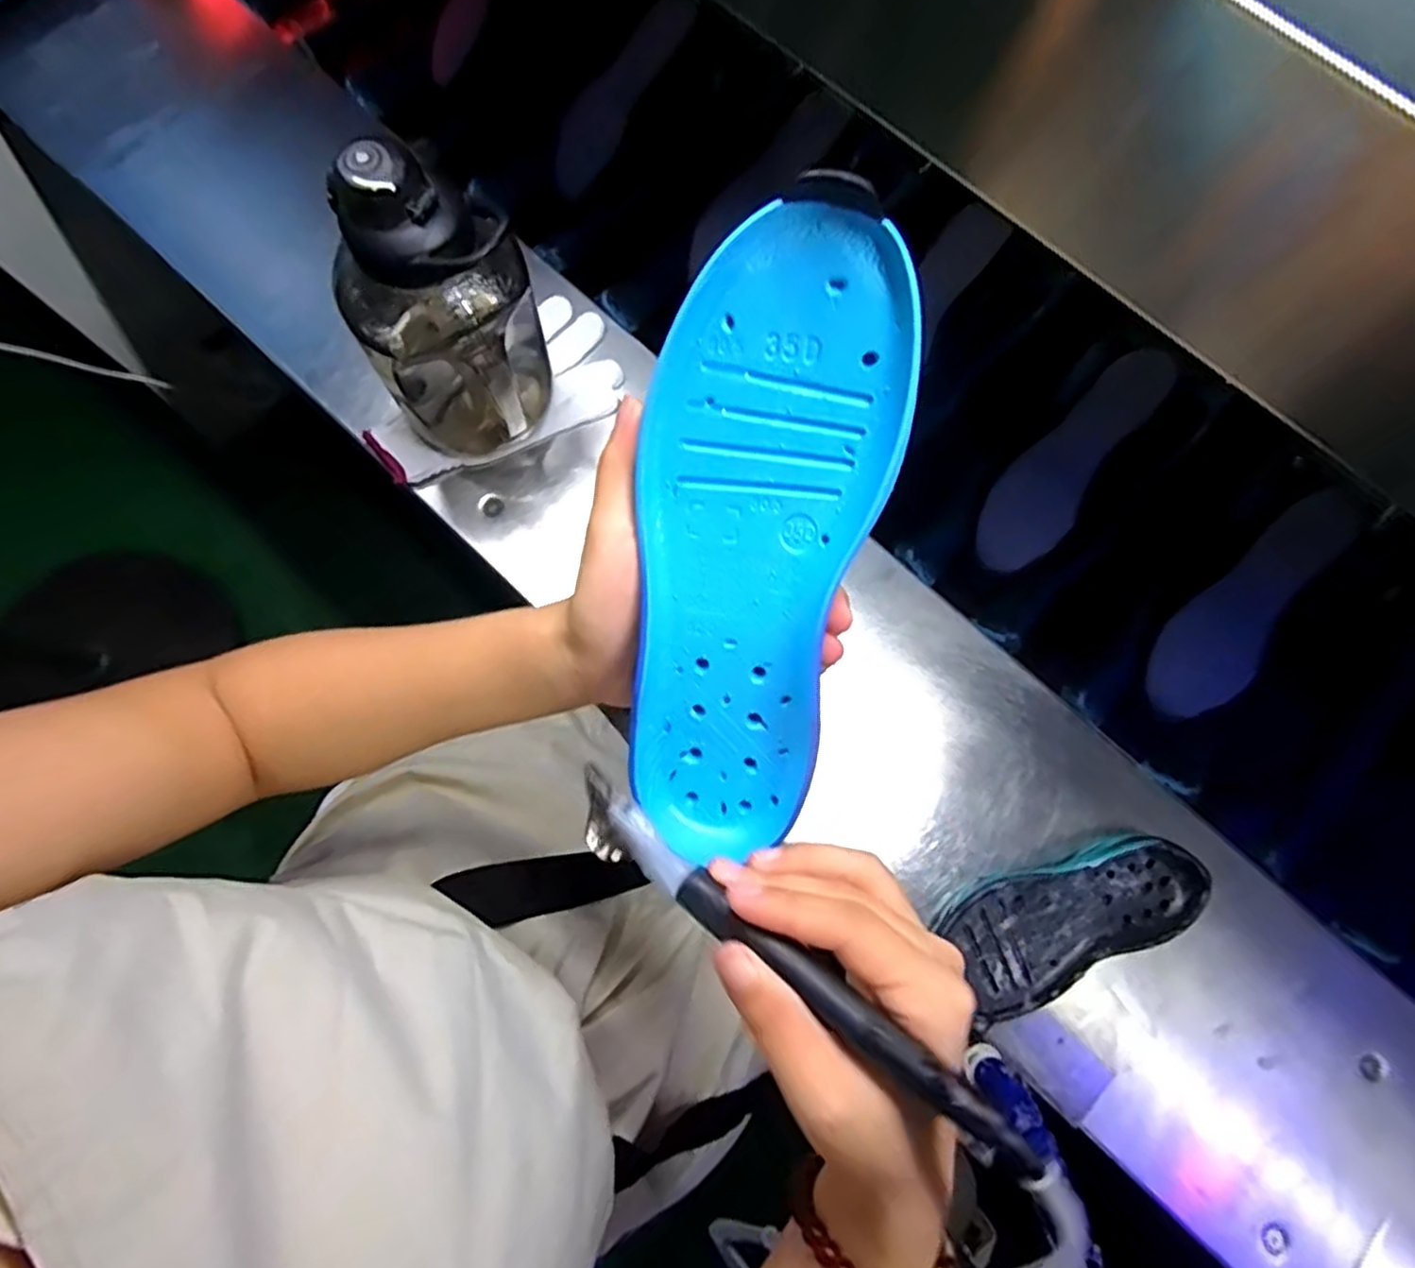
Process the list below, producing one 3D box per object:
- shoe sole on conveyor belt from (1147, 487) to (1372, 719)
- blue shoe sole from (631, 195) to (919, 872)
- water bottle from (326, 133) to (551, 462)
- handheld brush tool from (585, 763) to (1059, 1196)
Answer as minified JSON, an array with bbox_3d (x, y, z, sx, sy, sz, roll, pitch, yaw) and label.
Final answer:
[{"bbox_3d":[0.457,-0.023,0.601,0.068,0.019,0.215,37,100,8],"label":"shoe sole on conveyor belt"},{"bbox_3d":[0.013,-0.022,0.266,0.083,0.023,0.236,11,110,2],"label":"blue shoe sole"},{"bbox_3d":[-0.185,-0.218,0.504,0.120,0.212,0.109,-37,80,-8],"label":"water bottle"},{"bbox_3d":[0.023,0.104,0.226,0.175,0.014,0.021,32,79,23],"label":"handheld brush tool"}]

